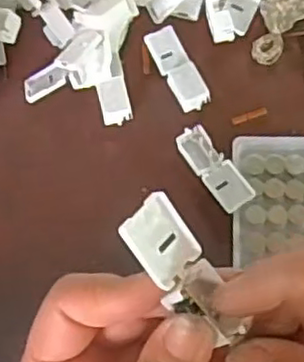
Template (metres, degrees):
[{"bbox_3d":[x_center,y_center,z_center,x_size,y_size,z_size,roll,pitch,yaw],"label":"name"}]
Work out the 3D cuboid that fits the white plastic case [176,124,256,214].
[{"bbox_3d":[0.036,-0.007,0.394,0.020,0.010,0.055,-34,73,-8],"label":"white plastic case"}]

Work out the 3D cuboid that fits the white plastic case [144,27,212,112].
[{"bbox_3d":[0.016,-0.069,0.416,0.019,0.011,0.055,-27,72,-6],"label":"white plastic case"}]

